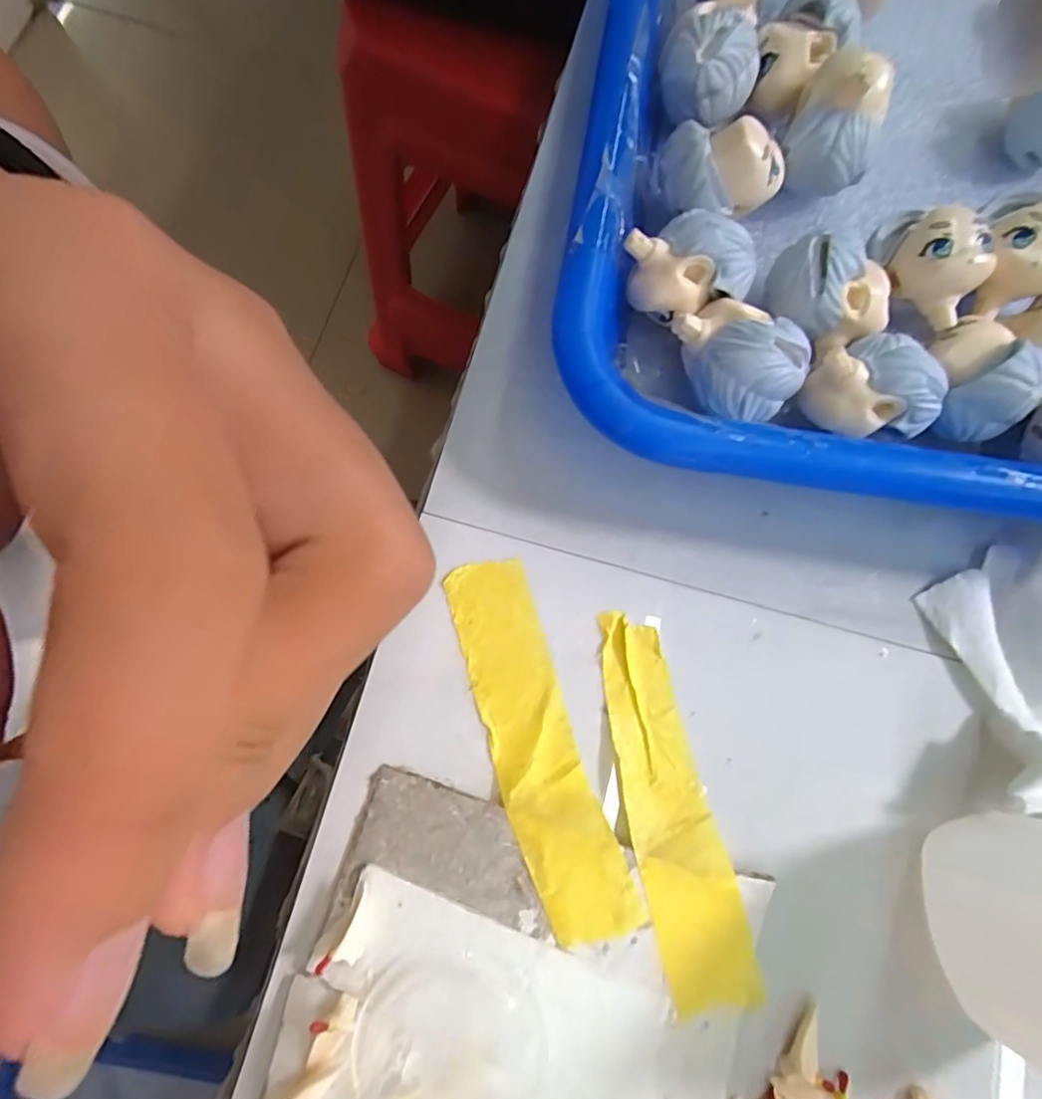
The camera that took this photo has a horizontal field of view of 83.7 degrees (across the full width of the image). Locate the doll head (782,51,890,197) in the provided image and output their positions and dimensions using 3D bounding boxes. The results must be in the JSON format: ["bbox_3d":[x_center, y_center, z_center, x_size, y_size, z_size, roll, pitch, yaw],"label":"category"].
[{"bbox_3d":[0.075,-0.101,0.138,0.020,0.024,0.017,19,78,3],"label":"doll head"}]

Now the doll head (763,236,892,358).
[{"bbox_3d":[0.069,-0.057,0.130,0.027,0.018,0.021,14,78,2],"label":"doll head"}]

